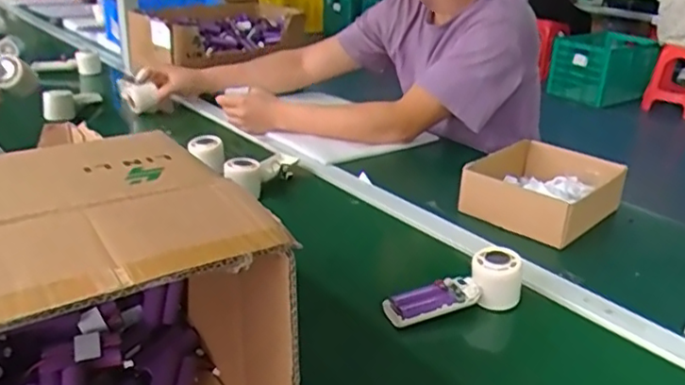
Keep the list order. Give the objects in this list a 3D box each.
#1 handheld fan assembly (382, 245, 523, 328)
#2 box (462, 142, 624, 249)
[{"bbox_3d":[0.127,0.105,0.709,0.159,0.052,0.048,-10,27,-26],"label":"handheld fan assembly"},{"bbox_3d":[0.302,-0.002,0.954,0.171,0.074,0.201,22,31,37],"label":"box"}]

